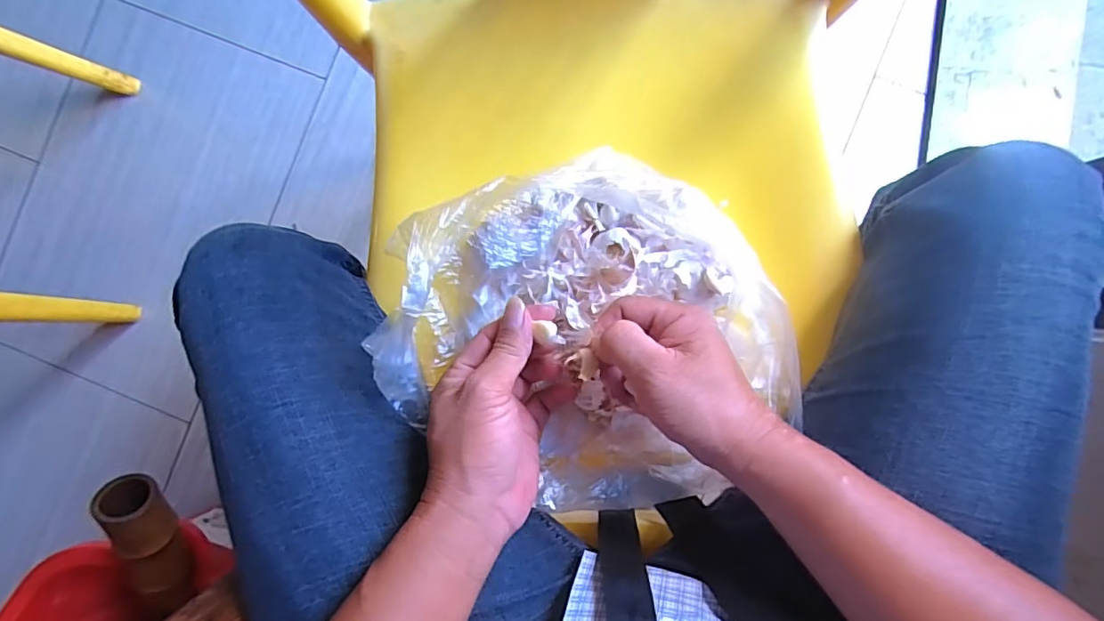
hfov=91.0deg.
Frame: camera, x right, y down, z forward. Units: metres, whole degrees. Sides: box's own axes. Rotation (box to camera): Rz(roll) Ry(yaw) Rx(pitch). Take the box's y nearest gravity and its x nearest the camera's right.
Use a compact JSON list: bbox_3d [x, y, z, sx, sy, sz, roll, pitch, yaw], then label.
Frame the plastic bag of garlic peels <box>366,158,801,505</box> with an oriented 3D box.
[{"bbox_3d":[0.032,0.013,0.373,0.266,0.080,0.239,-26,89,2],"label":"plastic bag of garlic peels"}]

